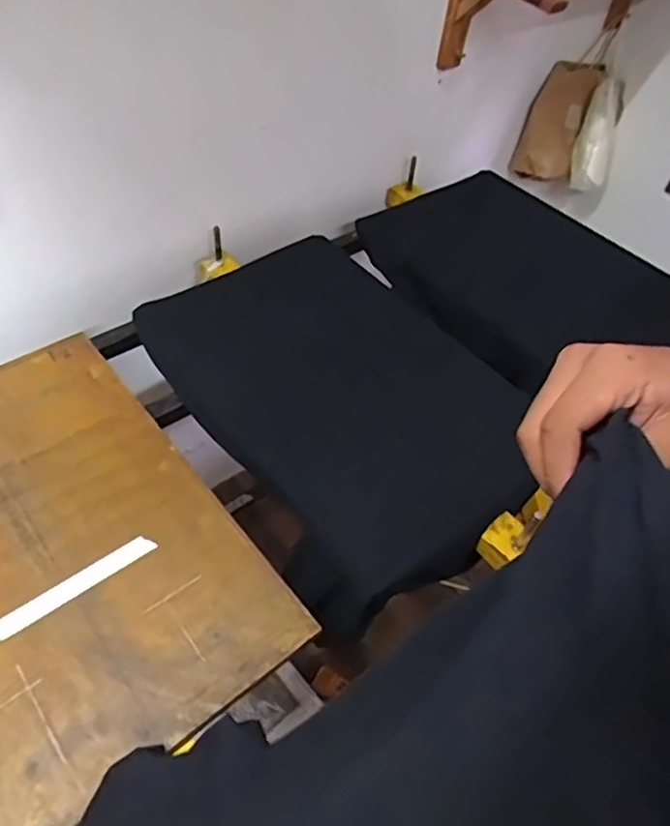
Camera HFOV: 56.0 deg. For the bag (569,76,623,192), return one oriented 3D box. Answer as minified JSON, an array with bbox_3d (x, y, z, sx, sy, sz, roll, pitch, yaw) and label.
[{"bbox_3d":[0.602,-0.618,1.448,0.094,0.247,0.054,24,52,12],"label":"bag"}]

